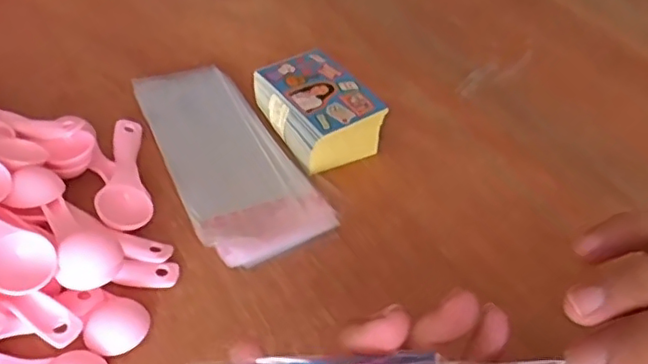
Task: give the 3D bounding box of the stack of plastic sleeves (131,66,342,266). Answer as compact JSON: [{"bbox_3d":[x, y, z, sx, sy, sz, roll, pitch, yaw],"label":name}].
[{"bbox_3d":[-0.077,-0.023,0.458,0.087,0.012,0.210,-19,49,-22],"label":"stack of plastic sleeves"}]

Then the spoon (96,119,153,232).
[{"bbox_3d":[-0.143,-0.009,0.433,0.032,0.023,0.114,-7,46,-11],"label":"spoon"}]

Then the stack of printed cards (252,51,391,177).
[{"bbox_3d":[-0.005,-0.052,0.475,0.070,0.047,0.103,-25,52,-26],"label":"stack of printed cards"}]

